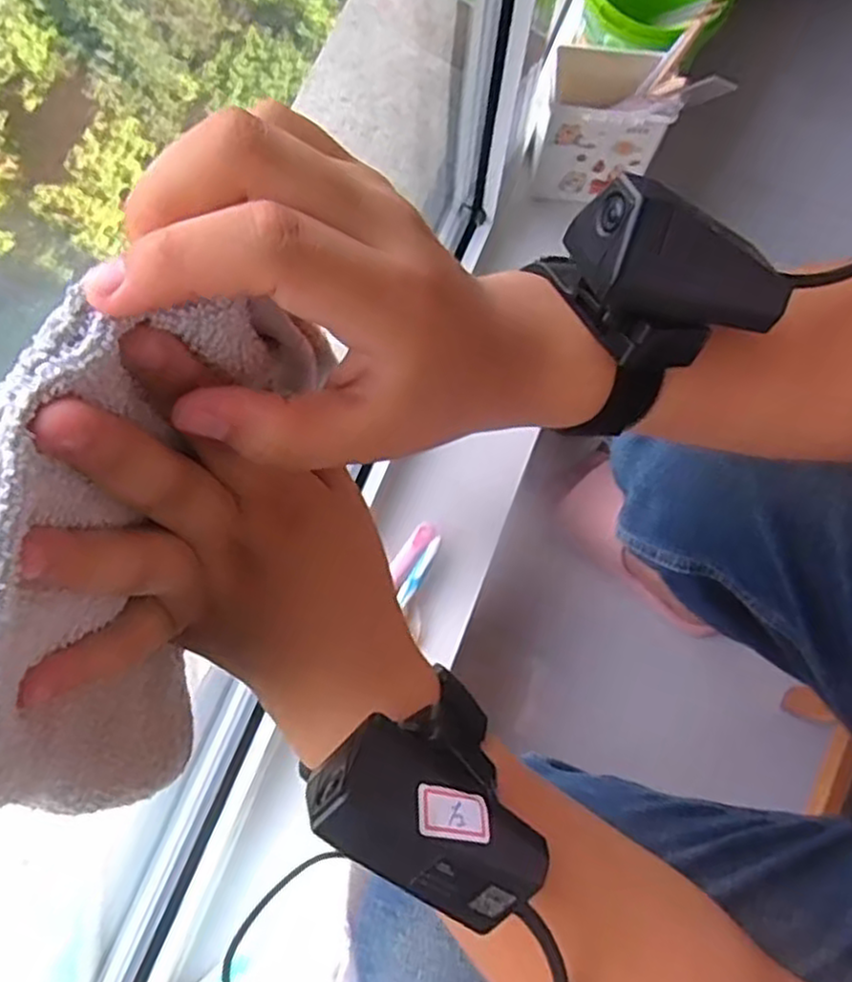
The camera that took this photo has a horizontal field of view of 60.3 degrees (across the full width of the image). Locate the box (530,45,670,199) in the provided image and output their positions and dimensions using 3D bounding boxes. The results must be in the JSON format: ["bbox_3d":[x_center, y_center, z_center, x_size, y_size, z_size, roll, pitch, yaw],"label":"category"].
[{"bbox_3d":[0.160,-0.347,0.685,0.100,0.116,0.085,6,75,-1],"label":"box"}]

